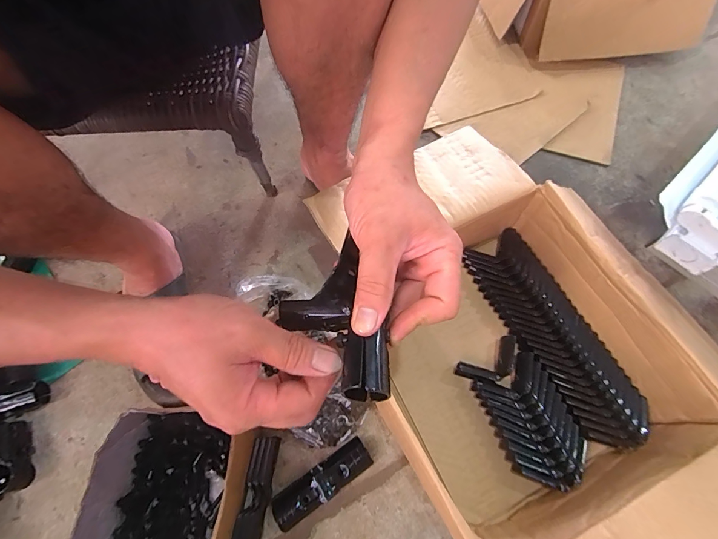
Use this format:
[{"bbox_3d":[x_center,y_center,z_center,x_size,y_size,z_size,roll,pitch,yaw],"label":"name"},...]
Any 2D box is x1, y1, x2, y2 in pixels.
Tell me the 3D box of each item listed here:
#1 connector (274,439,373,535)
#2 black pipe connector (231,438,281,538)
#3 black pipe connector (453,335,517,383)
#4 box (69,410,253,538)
[{"bbox_3d":[-0.045,0.261,0.437,0.129,0.025,0.038,-33,70,-11],"label":"connector"},{"bbox_3d":[-0.125,0.274,0.430,0.032,0.035,0.128,6,68,5],"label":"black pipe connector"},{"bbox_3d":[0.173,0.125,0.471,0.085,0.024,0.042,-27,69,-8],"label":"black pipe connector"},{"bbox_3d":[-0.210,0.265,0.403,0.149,0.096,0.193,6,68,5],"label":"box"}]

